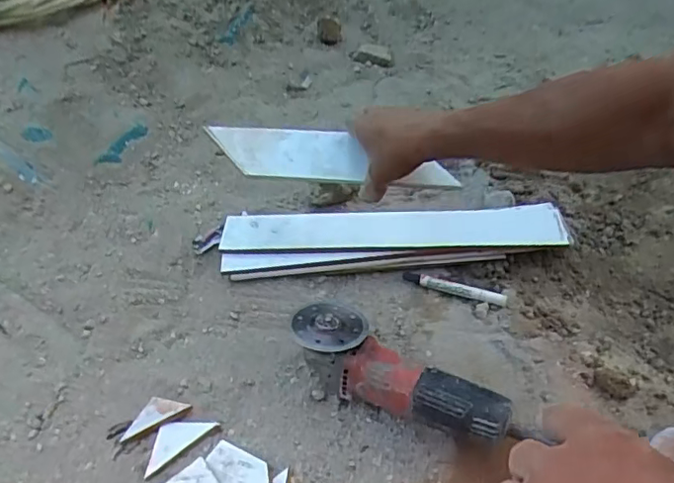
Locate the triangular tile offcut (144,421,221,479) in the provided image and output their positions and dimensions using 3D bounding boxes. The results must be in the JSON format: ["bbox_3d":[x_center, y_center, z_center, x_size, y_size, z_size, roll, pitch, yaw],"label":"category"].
[{"bbox_3d":[-0.185,0.226,0.647,0.090,0.005,0.042,-32,65,-19],"label":"triangular tile offcut"}]

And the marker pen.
[{"bbox_3d":[0.161,0.062,0.778,0.144,0.020,0.022,15,47,23],"label":"marker pen"}]

